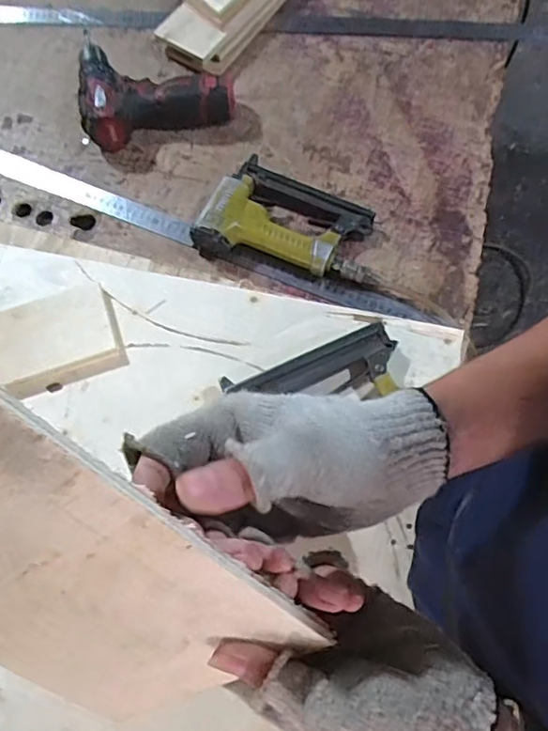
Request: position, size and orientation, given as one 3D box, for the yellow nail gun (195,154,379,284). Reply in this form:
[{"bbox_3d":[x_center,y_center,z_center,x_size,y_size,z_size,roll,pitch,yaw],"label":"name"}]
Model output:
[{"bbox_3d":[0.016,-0.171,0.728,0.199,0.042,0.137,25,74,10],"label":"yellow nail gun"}]

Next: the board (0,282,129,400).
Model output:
[{"bbox_3d":[-0.282,-0.020,0.666,0.204,0.021,0.104,-19,72,-5],"label":"board"}]

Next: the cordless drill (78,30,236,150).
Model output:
[{"bbox_3d":[-0.164,-0.397,0.809,0.204,0.056,0.178,-10,72,-2],"label":"cordless drill"}]

